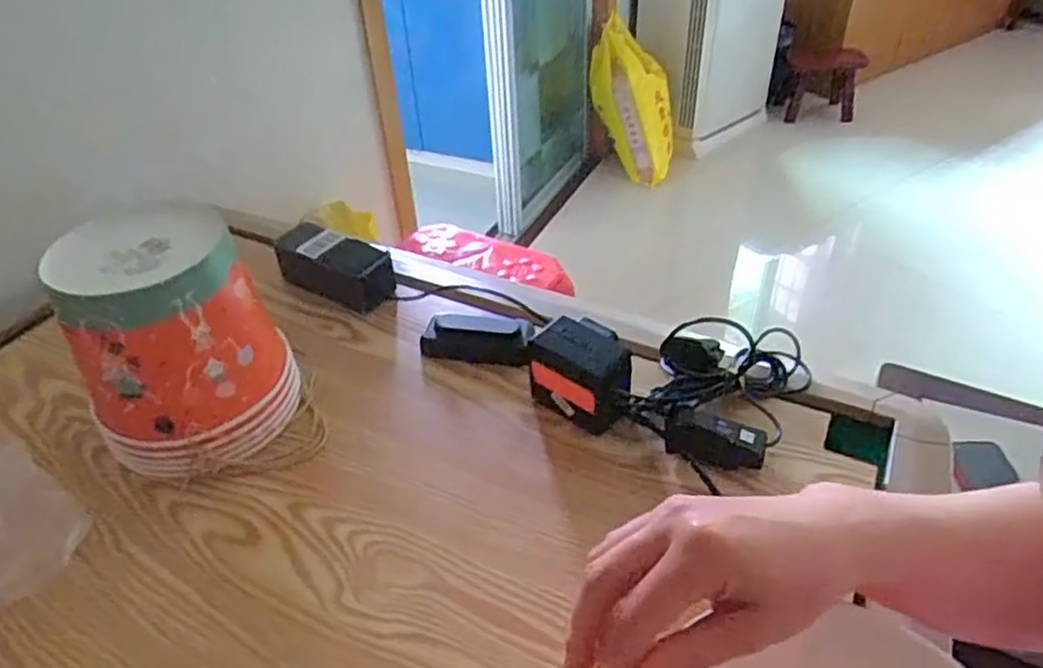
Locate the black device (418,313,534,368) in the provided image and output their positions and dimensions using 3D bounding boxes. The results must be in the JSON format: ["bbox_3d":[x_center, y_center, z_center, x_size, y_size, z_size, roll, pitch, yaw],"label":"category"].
[{"bbox_3d":[-0.040,0.004,0.669,0.108,0.036,0.046,7,40,12],"label":"black device"}]

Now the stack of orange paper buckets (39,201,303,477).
[{"bbox_3d":[-0.273,0.005,0.574,0.152,0.170,0.150,-22,42,-22],"label":"stack of orange paper buckets"}]

